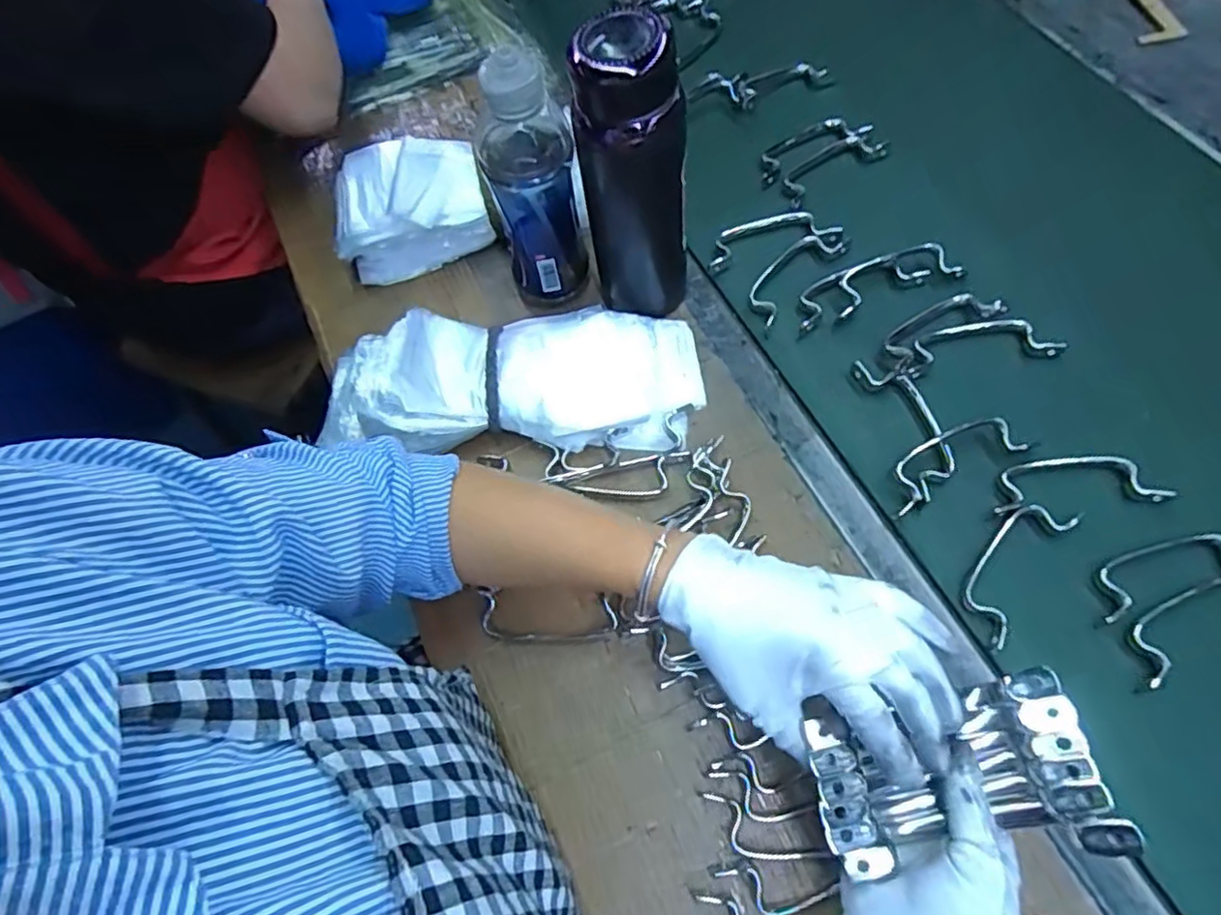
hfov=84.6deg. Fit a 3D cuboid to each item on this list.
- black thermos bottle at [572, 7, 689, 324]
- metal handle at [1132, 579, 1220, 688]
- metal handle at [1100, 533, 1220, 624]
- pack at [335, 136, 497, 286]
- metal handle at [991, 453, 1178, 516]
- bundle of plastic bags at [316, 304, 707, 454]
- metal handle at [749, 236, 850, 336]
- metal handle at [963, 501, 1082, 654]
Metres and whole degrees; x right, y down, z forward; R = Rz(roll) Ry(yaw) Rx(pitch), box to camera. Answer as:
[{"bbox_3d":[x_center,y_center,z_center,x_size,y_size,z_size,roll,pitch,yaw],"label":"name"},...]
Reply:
[{"bbox_3d":[0.020,-0.196,0.503,0.078,0.234,0.063,-2,64,2],"label":"black thermos bottle"},{"bbox_3d":[0.401,0.111,0.456,0.110,0.014,0.040,-24,65,-9],"label":"metal handle"},{"bbox_3d":[0.386,0.080,0.468,0.113,0.018,0.038,-16,64,-5],"label":"metal handle"},{"bbox_3d":[-0.190,-0.236,0.631,0.140,0.079,0.094,-16,64,-5],"label":"pack"},{"bbox_3d":[0.349,0.017,0.502,0.131,0.009,0.041,-5,64,0],"label":"metal handle"},{"bbox_3d":[-0.087,-0.063,0.555,0.325,0.046,0.117,-3,64,1],"label":"bundle of plastic bags"},{"bbox_3d":[0.163,-0.165,0.605,0.043,0.008,0.122,39,72,19],"label":"metal handle"},{"bbox_3d":[0.287,0.076,0.477,0.040,0.014,0.117,35,71,18],"label":"metal handle"}]

